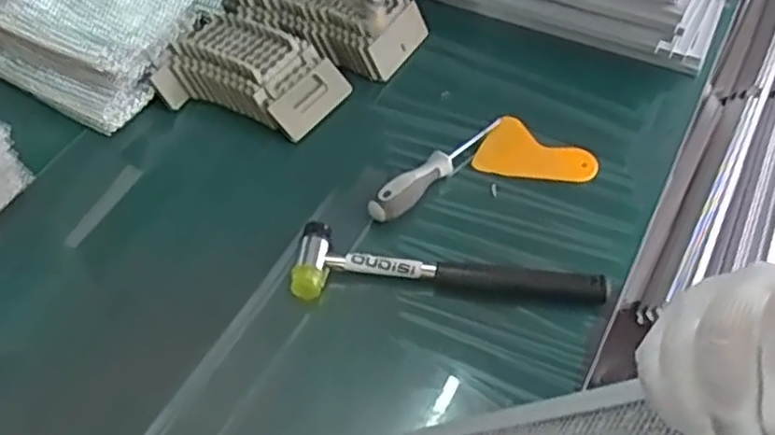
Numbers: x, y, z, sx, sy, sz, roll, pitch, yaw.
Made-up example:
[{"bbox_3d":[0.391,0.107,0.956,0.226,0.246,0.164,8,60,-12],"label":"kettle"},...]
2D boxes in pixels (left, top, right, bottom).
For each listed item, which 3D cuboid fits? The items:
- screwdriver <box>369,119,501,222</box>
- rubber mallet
[{"bbox_3d":[0.047,-0.047,0.643,0.158,0.023,0.020,-38,62,-24],"label":"screwdriver"},{"bbox_3d":[0.049,0.043,0.580,0.242,0.022,0.054,4,54,4],"label":"rubber mallet"}]

